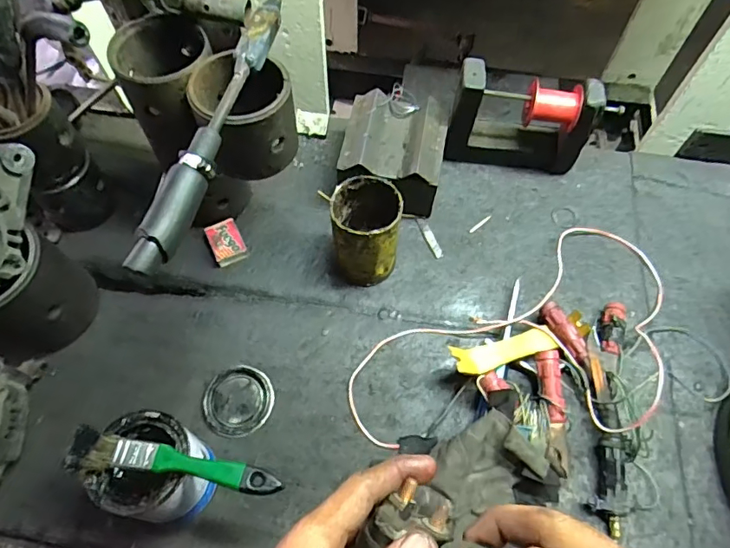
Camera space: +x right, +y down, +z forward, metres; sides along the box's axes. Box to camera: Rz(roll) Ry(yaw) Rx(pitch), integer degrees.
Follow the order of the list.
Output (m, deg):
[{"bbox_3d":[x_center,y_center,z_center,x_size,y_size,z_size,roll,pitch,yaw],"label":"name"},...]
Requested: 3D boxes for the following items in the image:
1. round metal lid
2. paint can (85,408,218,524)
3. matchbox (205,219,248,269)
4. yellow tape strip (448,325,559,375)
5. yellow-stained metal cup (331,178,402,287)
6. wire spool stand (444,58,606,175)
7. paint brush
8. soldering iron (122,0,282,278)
[{"bbox_3d":[-0.138,0.136,0.543,0.073,0.005,0.073,0,63,-1],"label":"round metal lid"},{"bbox_3d":[-0.189,0.179,0.464,0.086,0.117,0.079,0,63,-1],"label":"paint can"},{"bbox_3d":[-0.168,-0.039,0.613,0.039,0.020,0.055,-22,65,-12],"label":"matchbox"},{"bbox_3d":[0.146,0.082,0.533,0.126,0.023,0.032,-12,63,-21],"label":"yellow tape strip"},{"bbox_3d":[0.002,-0.044,0.566,0.070,0.115,0.075,0,63,-1],"label":"yellow-stained metal cup"},{"bbox_3d":[0.192,-0.184,0.620,0.183,0.142,0.058,8,63,4],"label":"wire spool stand"},{"bbox_3d":[-0.153,0.152,0.409,0.170,0.013,0.031,7,63,3],"label":"paint brush"},{"bbox_3d":[-0.119,-0.122,0.401,0.028,0.031,0.270,15,63,7],"label":"soldering iron"}]

